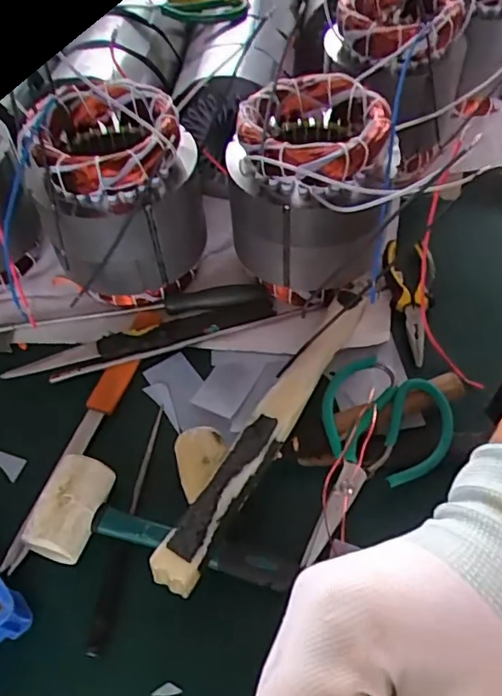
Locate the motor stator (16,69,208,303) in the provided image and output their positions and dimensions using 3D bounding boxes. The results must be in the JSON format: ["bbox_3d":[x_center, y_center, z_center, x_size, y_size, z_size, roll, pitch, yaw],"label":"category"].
[{"bbox_3d":[-0.120,-0.139,0.545,0.134,0.172,0.134,-10,56,-6],"label":"motor stator"}]

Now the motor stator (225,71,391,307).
[{"bbox_3d":[0.049,-0.130,0.526,0.140,0.180,0.158,3,56,2],"label":"motor stator"}]

